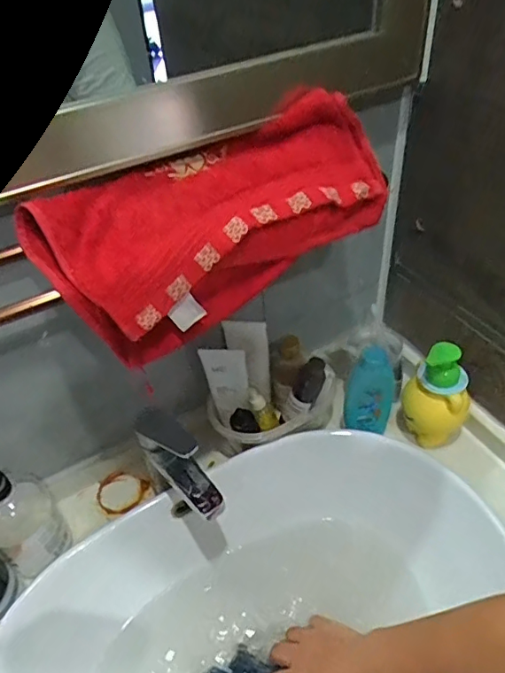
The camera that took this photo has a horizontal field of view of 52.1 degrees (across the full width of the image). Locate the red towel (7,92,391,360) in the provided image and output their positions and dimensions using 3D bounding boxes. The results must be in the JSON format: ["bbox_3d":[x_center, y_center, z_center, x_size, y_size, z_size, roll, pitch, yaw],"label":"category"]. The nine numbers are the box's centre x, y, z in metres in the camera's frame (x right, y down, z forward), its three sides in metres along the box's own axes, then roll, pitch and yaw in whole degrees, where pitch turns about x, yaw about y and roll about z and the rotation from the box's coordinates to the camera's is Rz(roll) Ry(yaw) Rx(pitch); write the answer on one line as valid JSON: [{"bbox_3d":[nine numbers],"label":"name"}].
[{"bbox_3d":[-0.031,-0.109,0.495,0.322,0.147,0.125,-26,47,-21],"label":"red towel"}]

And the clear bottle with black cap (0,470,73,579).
[{"bbox_3d":[-0.263,0.217,0.599,0.077,0.150,0.068,-35,51,-28],"label":"clear bottle with black cap"}]

